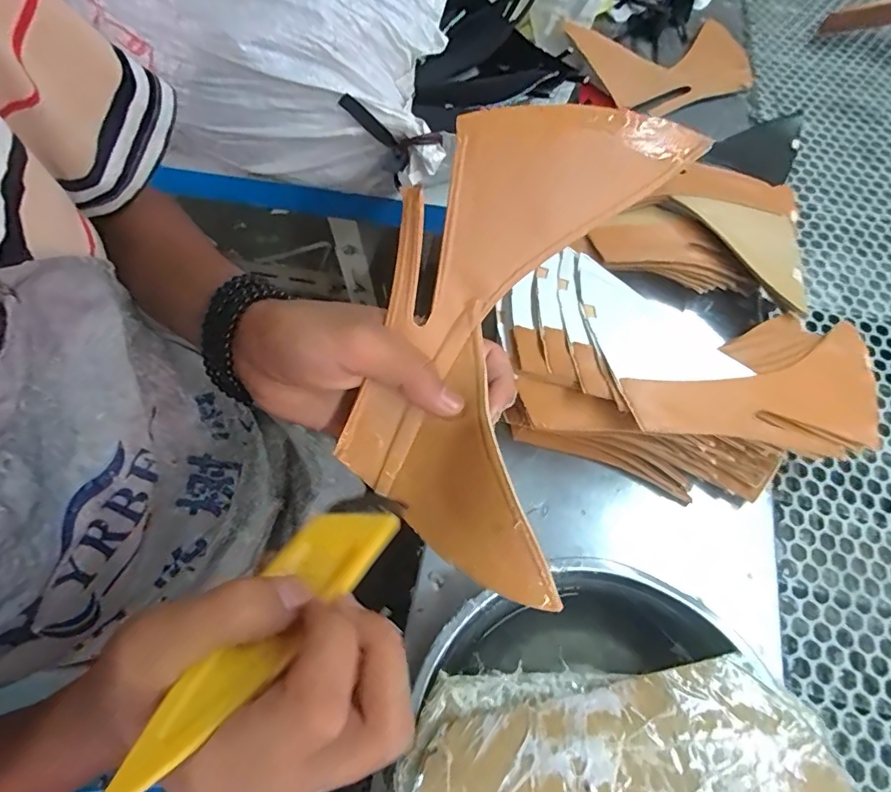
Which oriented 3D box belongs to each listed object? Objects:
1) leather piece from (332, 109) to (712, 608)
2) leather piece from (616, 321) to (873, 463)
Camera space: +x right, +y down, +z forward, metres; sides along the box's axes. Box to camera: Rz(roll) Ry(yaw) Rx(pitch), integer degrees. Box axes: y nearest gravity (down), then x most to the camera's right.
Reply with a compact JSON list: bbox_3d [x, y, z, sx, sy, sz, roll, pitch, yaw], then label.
[{"bbox_3d":[0.026,-0.033,0.236,0.115,0.036,0.227,19,90,8],"label":"leather piece"},{"bbox_3d":[0.228,0.004,0.336,0.210,0.031,0.090,-17,68,-7],"label":"leather piece"}]

